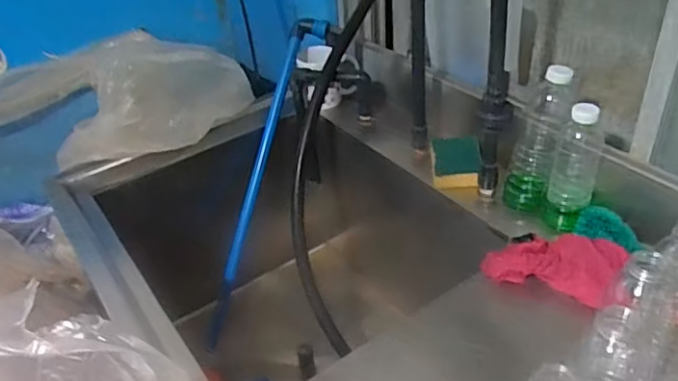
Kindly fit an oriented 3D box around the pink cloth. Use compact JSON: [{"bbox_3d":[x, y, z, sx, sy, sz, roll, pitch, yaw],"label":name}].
[{"bbox_3d":[0.254,0.086,0.717,0.148,0.048,0.071,16,41,26],"label":"pink cloth"}]

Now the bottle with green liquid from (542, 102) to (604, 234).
[{"bbox_3d":[0.306,-0.024,0.767,0.056,0.175,0.049,14,40,24],"label":"bottle with green liquid"}]

